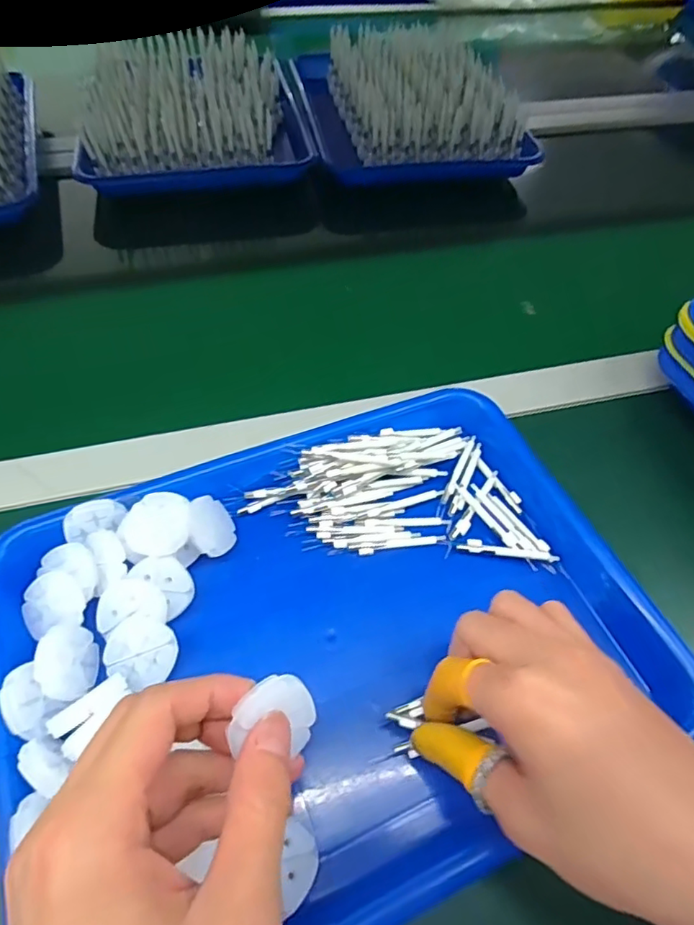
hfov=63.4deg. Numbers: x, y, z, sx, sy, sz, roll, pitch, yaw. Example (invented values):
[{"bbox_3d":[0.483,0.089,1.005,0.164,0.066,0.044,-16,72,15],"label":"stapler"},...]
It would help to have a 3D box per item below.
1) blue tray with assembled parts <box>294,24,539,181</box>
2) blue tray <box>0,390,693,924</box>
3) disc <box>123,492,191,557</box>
[{"bbox_3d":[0.065,-0.432,0.665,0.233,0.064,0.290,-8,54,-8],"label":"blue tray with assembled parts"},{"bbox_3d":[-0.006,0.091,0.301,0.320,0.045,0.242,-20,57,-17],"label":"blue tray"},{"bbox_3d":[-0.105,0.034,0.309,0.035,0.004,0.033,-2,81,-1],"label":"disc"}]

